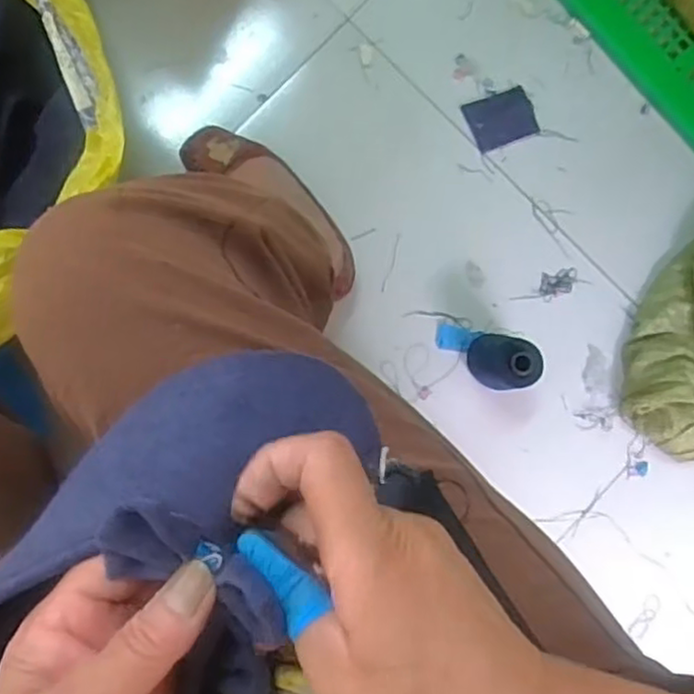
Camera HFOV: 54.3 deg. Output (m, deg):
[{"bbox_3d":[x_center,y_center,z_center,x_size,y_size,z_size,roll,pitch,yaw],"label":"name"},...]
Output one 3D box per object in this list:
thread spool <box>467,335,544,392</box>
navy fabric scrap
[{"bbox_3d":[0.169,0.019,0.736,0.056,0.113,0.057,0,87,-3],"label":"thread spool"},{"bbox_3d":[0.185,-0.271,0.803,0.077,0.011,0.062,-20,88,-4],"label":"navy fabric scrap"}]

